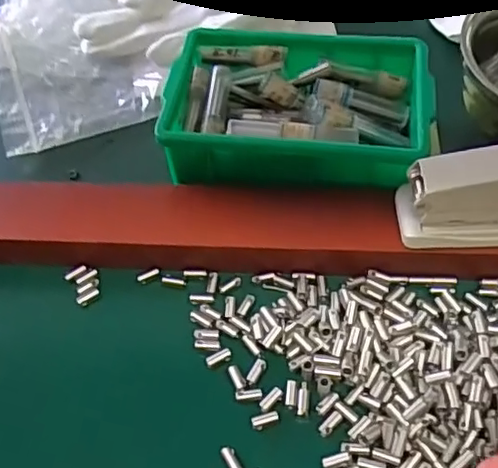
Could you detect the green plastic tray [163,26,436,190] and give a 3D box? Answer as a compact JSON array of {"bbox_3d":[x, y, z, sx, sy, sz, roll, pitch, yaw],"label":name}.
[{"bbox_3d":[0.030,-0.071,0.360,0.146,0.043,0.105,6,54,7],"label":"green plastic tray"}]

